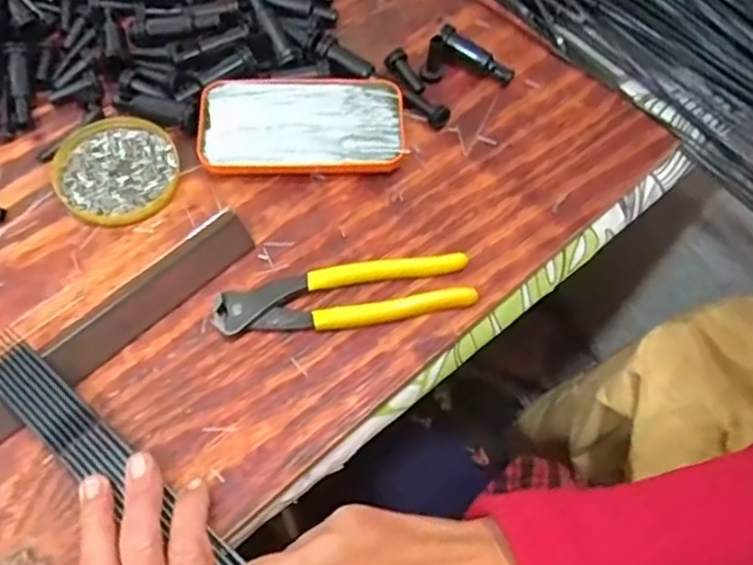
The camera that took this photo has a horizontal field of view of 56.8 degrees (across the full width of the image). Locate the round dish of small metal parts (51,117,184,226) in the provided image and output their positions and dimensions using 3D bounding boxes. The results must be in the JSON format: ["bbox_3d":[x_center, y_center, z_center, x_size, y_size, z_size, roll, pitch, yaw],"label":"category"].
[{"bbox_3d":[-0.181,-0.079,0.488,0.081,0.010,0.083,1,62,-2],"label":"round dish of small metal parts"}]

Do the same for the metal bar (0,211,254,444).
[{"bbox_3d":[-0.185,0.044,0.421,0.264,0.017,0.027,-40,71,-21],"label":"metal bar"}]

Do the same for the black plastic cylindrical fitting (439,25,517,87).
[{"bbox_3d":[0.078,-0.178,0.546,0.066,0.018,0.018,35,66,15],"label":"black plastic cylindrical fitting"}]

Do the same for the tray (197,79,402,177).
[{"bbox_3d":[-0.053,-0.114,0.506,0.144,0.022,0.074,0,62,-3],"label":"tray"}]

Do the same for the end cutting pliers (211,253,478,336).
[{"bbox_3d":[-0.020,0.010,0.450,0.164,0.015,0.037,-9,63,-8],"label":"end cutting pliers"}]

